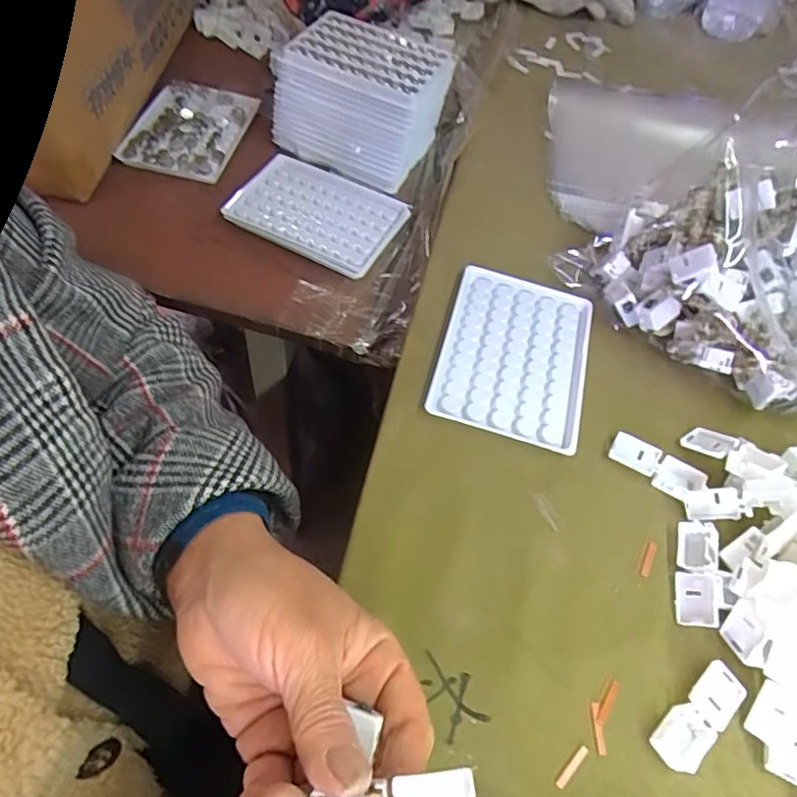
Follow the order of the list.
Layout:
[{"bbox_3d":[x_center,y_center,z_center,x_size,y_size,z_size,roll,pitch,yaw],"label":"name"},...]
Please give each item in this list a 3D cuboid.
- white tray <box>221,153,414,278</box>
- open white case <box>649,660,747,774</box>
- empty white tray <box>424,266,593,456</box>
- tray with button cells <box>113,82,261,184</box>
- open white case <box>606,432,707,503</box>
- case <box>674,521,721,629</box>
[{"bbox_3d":[-0.069,-0.158,0.476,0.133,0.010,0.093,24,59,9],"label":"white tray"},{"bbox_3d":[0.145,0.152,0.271,0.057,0.006,0.021,-32,68,-24],"label":"open white case"},{"bbox_3d":[0.077,-0.030,0.373,0.095,0.008,0.124,16,58,3],"label":"empty white tray"},{"bbox_3d":[-0.192,-0.252,0.519,0.089,0.008,0.126,13,58,1],"label":"tray with button cells"},{"bbox_3d":[0.155,0.040,0.338,0.054,0.005,0.021,32,82,11],"label":"open white case"},{"bbox_3d":[0.162,0.095,0.306,0.022,0.009,0.055,-3,54,31],"label":"case"}]

